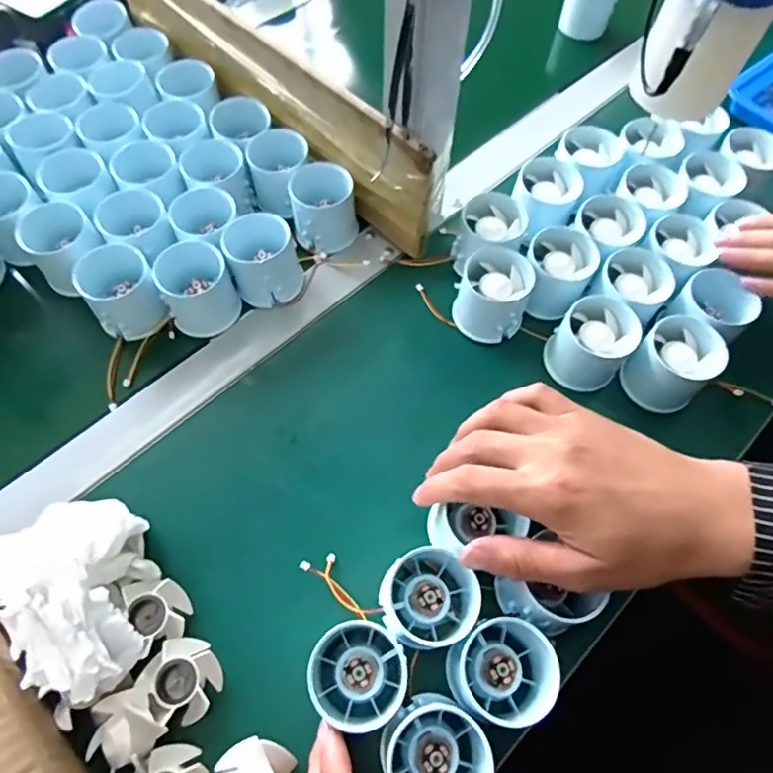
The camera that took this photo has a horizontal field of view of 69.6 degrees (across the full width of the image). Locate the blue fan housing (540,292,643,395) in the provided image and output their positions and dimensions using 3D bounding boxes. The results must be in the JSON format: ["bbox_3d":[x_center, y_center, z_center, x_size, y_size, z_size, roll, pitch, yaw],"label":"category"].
[{"bbox_3d":[0.149,-0.031,0.404,0.051,0.042,0.057,41,69,18],"label":"blue fan housing"}]

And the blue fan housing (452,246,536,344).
[{"bbox_3d":[0.081,-0.069,0.425,0.051,0.047,0.052,21,64,9],"label":"blue fan housing"}]

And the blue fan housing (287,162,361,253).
[{"bbox_3d":[-0.051,-0.150,0.467,0.055,0.044,0.061,-5,63,-4],"label":"blue fan housing"}]

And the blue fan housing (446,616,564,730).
[{"bbox_3d":[0.066,0.159,0.313,0.058,0.049,0.051,-14,64,-8],"label":"blue fan housing"}]

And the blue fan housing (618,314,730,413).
[{"bbox_3d":[0.203,-0.016,0.398,0.051,0.045,0.054,0,63,-1],"label":"blue fan housing"}]

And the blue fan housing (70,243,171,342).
[{"bbox_3d":[-0.197,-0.070,0.417,0.048,0.050,0.051,0,63,-1],"label":"blue fan housing"}]

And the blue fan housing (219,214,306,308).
[{"bbox_3d":[-0.094,-0.097,0.432,0.053,0.048,0.048,-14,64,-8],"label":"blue fan housing"}]

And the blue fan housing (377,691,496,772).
[{"bbox_3d":[0.026,0.195,0.294,0.051,0.054,0.053,0,63,-1],"label":"blue fan housing"}]

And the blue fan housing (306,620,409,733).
[{"bbox_3d":[-0.016,0.160,0.314,0.056,0.054,0.052,0,63,-1],"label":"blue fan housing"}]

